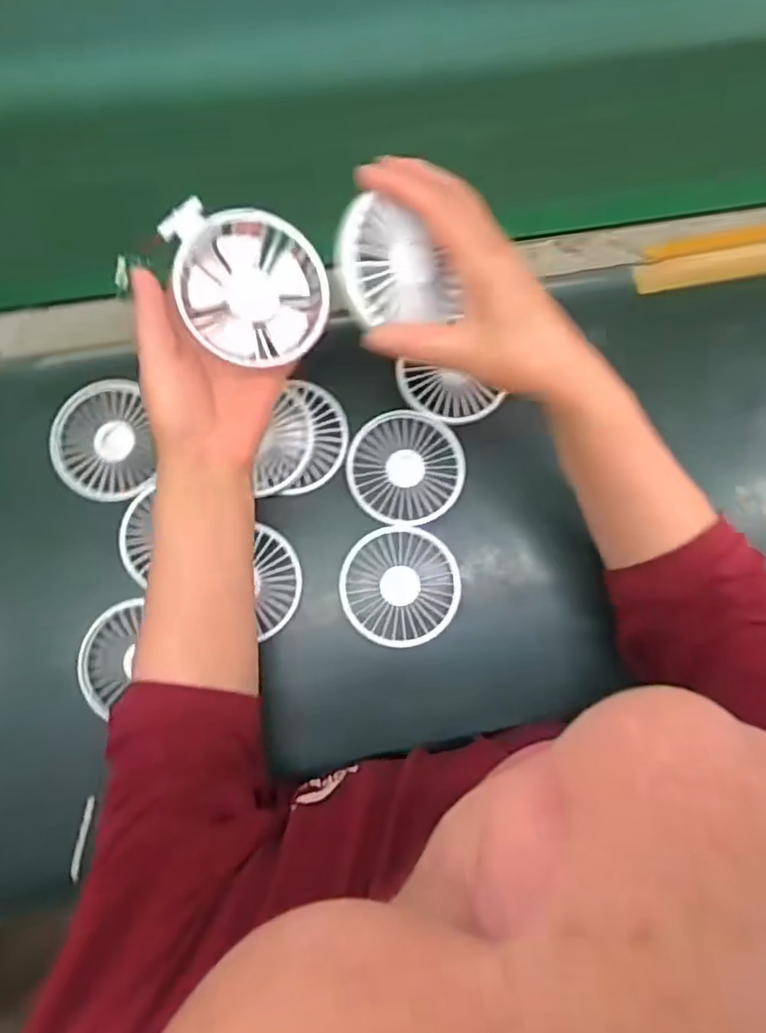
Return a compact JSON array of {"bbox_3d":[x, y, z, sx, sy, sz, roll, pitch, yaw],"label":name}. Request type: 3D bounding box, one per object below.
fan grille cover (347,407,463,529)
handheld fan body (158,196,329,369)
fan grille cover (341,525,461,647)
[{"bbox_3d":[0.018,-0.039,0.501,0.087,0.004,0.087,28,81,3],"label":"fan grille cover"},{"bbox_3d":[-0.083,-0.142,0.403,0.091,0.030,0.086,2,97,-17],"label":"handheld fan body"},{"bbox_3d":[0.013,0.052,0.489,0.086,0.005,0.087,-25,82,-6],"label":"fan grille cover"}]

